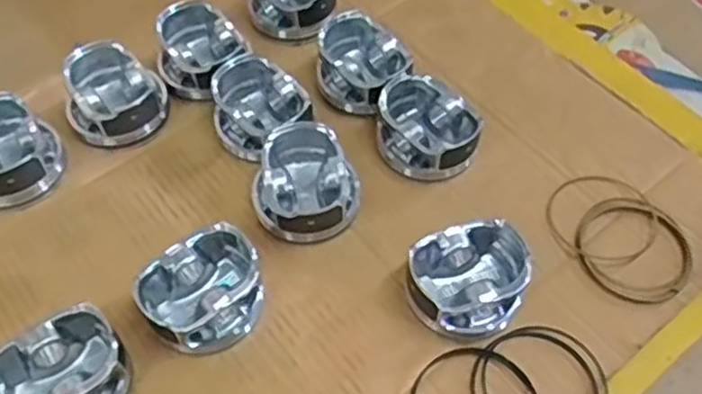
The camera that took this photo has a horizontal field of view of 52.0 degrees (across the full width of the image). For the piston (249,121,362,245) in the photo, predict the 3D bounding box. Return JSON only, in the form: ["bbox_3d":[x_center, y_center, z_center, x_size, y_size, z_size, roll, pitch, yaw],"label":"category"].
[{"bbox_3d":[-0.038,-0.011,0.575,0.085,0.049,0.082,1,58,-2],"label":"piston"}]

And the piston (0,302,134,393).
[{"bbox_3d":[-0.195,0.123,0.486,0.089,0.045,0.076,-27,63,-18],"label":"piston"}]

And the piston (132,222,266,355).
[{"bbox_3d":[-0.105,0.069,0.517,0.084,0.043,0.072,-29,64,-19],"label":"piston"}]

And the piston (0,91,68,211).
[{"bbox_3d":[-0.285,-0.039,0.591,0.084,0.051,0.089,-29,64,-19],"label":"piston"}]

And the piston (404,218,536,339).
[{"bbox_3d":[0.085,0.061,0.530,0.085,0.044,0.077,1,58,-2],"label":"piston"}]

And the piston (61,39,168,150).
[{"bbox_3d":[-0.205,-0.089,0.623,0.084,0.046,0.090,-20,61,-14],"label":"piston"}]

